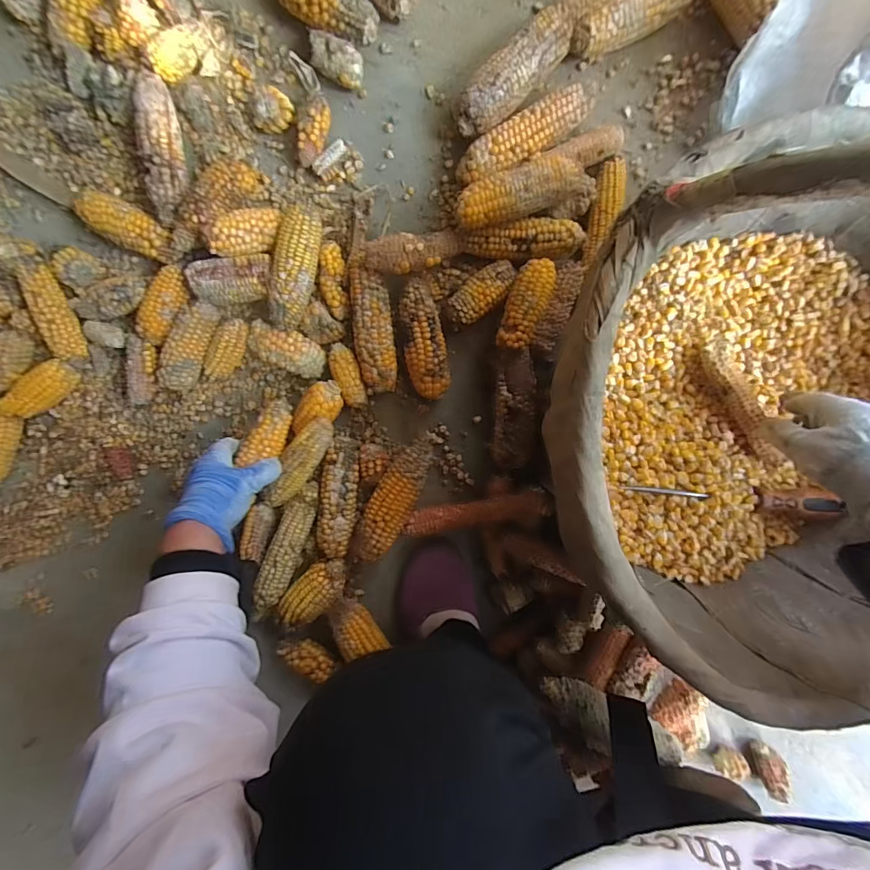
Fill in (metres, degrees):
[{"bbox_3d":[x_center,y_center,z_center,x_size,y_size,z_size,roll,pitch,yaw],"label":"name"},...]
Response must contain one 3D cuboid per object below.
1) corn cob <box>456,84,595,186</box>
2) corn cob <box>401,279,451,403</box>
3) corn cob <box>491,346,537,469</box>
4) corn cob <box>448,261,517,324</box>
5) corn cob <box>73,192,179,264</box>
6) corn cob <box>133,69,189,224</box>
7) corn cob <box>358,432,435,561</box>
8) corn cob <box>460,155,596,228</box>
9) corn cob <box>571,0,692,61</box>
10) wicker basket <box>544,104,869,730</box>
[{"bbox_3d":[0.099,-0.321,0.478,0.162,0.043,0.048,-30,95,4],"label":"corn cob"},{"bbox_3d":[-0.012,-0.109,0.499,0.046,0.042,0.131,-9,96,1],"label":"corn cob"},{"bbox_3d":[0.093,-0.030,0.510,0.049,0.047,0.138,5,96,0],"label":"corn cob"},{"bbox_3d":[0.052,-0.162,0.498,0.085,0.034,0.039,-41,94,4],"label":"corn cob"},{"bbox_3d":[-0.335,-0.228,0.490,0.120,0.041,0.042,31,96,-3],"label":"corn cob"},{"bbox_3d":[-0.293,-0.306,0.472,0.035,0.042,0.148,-9,96,2],"label":"corn cob"},{"bbox_3d":[-0.046,0.073,0.519,0.049,0.050,0.157,29,96,-2],"label":"corn cob"},{"bbox_3d":[0.088,-0.246,0.448,0.139,0.045,0.047,-17,96,2],"label":"corn cob"},{"bbox_3d":[0.207,-0.443,0.468,0.129,0.039,0.038,-23,95,3],"label":"corn cob"},{"bbox_3d":[0.296,-0.016,0.291,0.417,0.331,0.401,0,96,1],"label":"wicker basket"}]

